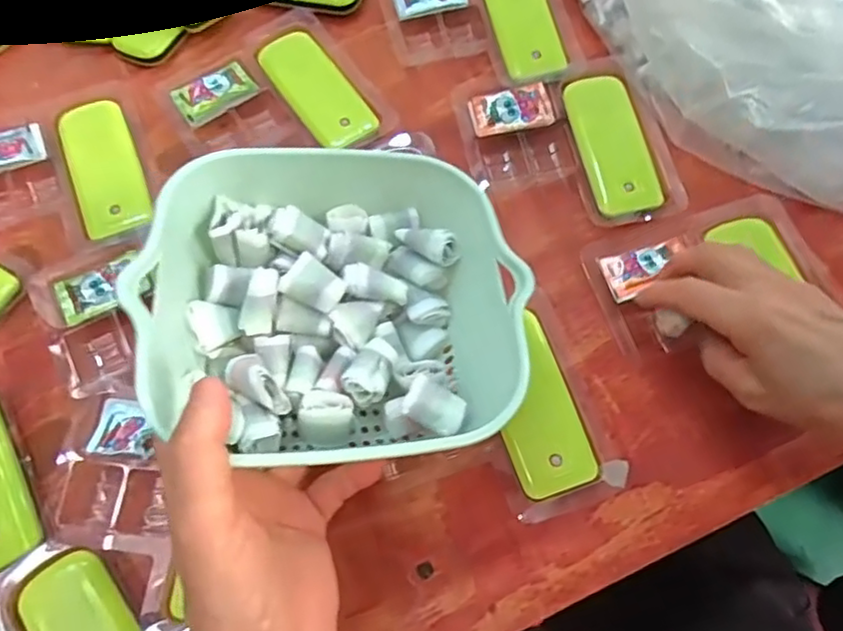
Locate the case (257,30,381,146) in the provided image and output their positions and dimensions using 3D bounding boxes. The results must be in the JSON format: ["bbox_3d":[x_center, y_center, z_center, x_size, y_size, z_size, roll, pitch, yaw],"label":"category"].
[{"bbox_3d":[-0.073,-0.159,0.438,0.043,0.011,0.104,-34,71,-11],"label":"case"}]

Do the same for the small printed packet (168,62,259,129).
[{"bbox_3d":[-0.144,-0.156,0.434,0.053,0.006,0.033,-35,71,-12],"label":"small printed packet"}]

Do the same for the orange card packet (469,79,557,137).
[{"bbox_3d":[0.061,-0.141,0.423,0.054,0.004,0.032,-13,81,-1],"label":"orange card packet"}]

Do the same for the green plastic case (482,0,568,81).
[{"bbox_3d":[0.073,-0.220,0.457,0.045,0.017,0.106,-13,66,-6],"label":"green plastic case"}]

